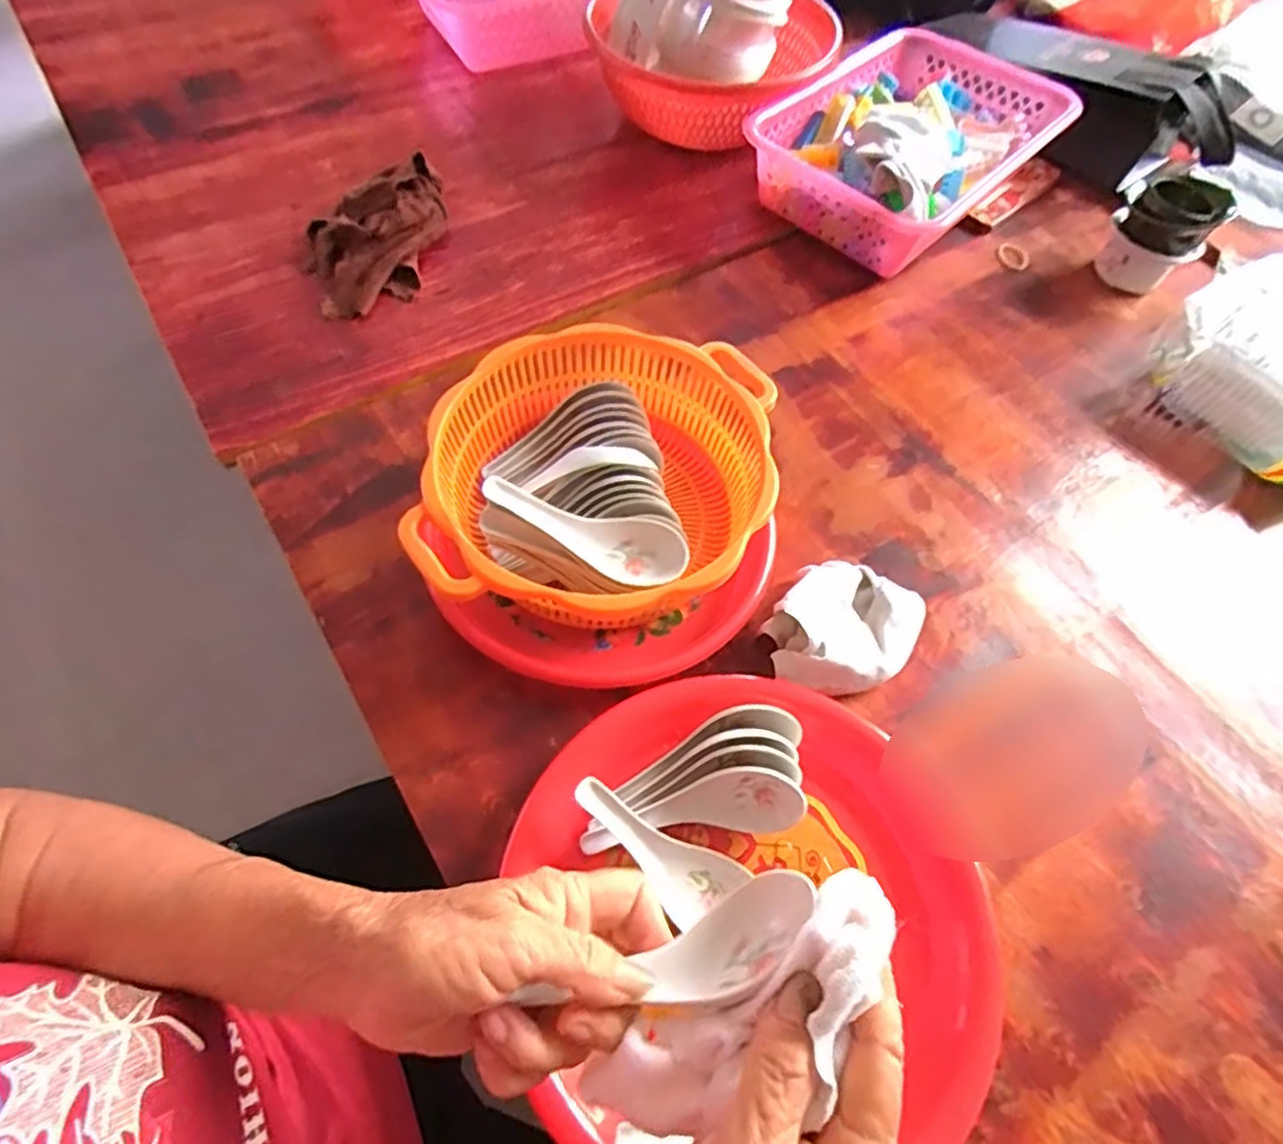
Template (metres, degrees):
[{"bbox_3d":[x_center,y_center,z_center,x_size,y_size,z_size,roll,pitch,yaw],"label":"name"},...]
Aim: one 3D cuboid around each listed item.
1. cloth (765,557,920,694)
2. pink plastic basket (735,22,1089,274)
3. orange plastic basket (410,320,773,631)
[{"bbox_3d":[0.133,0.037,0.460,0.088,0.042,0.098,27,62,11],"label":"cloth"},{"bbox_3d":[0.270,-0.425,0.705,0.217,0.089,0.318,41,66,18],"label":"pink plastic basket"},{"bbox_3d":[-0.026,-0.057,0.479,0.212,0.087,0.214,8,60,1],"label":"orange plastic basket"}]

